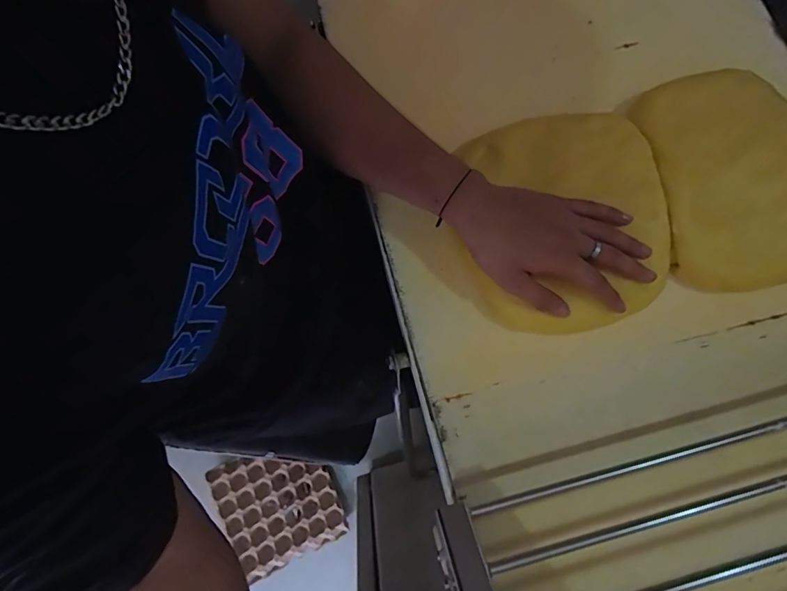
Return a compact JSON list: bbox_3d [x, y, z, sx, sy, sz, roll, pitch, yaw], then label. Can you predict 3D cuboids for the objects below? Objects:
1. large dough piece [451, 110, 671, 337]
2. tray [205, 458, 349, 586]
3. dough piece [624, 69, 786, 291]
[{"bbox_3d":[0.159,-0.075,0.435,0.186,0.043,0.212,-9,77,-2],"label":"large dough piece"},{"bbox_3d":[-0.302,0.540,1.186,0.290,0.040,0.289,-26,78,-6],"label":"tray"},{"bbox_3d":[0.331,-0.118,0.441,0.168,0.060,0.223,-14,77,-4],"label":"dough piece"}]

